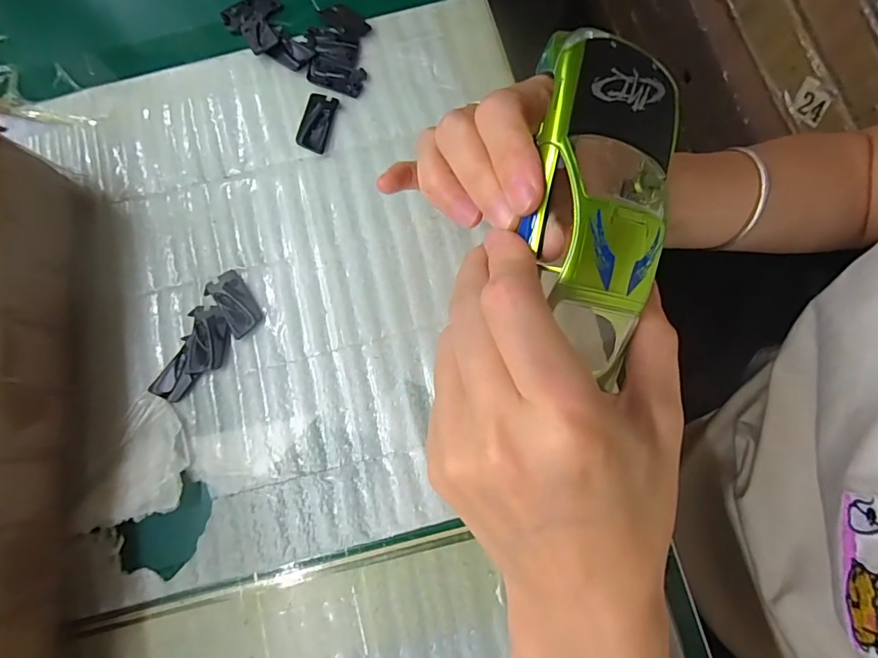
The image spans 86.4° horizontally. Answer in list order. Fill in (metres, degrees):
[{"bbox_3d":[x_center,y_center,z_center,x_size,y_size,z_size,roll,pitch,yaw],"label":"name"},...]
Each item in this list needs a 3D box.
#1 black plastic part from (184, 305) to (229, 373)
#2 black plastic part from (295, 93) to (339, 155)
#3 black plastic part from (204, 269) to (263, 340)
[{"bbox_3d":[-0.114,0.005,0.230,0.019,0.004,0.033,-2,77,2],"label":"black plastic part"},{"bbox_3d":[-0.067,-0.113,0.256,0.016,0.005,0.033,13,78,6],"label":"black plastic part"},{"bbox_3d":[-0.102,-0.013,0.234,0.018,0.004,0.033,-37,78,-6],"label":"black plastic part"}]

